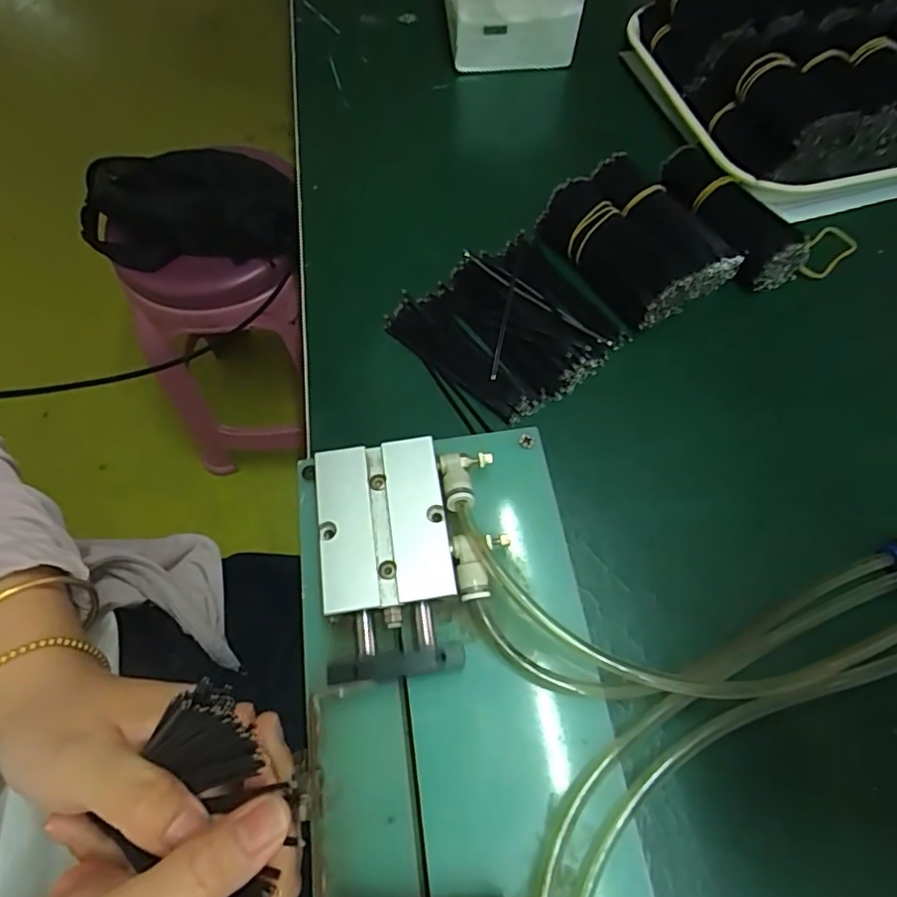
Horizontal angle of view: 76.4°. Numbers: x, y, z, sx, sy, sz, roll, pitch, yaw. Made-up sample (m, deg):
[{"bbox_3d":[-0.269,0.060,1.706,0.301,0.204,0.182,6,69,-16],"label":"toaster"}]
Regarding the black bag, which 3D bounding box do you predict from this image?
[{"bbox_3d":[-0.337,-0.303,0.733,0.293,0.100,0.113,1,63,3],"label":"black bag"}]

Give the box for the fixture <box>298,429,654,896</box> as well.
[{"bbox_3d":[0.007,0.120,0.218,0.115,0.039,0.266,-8,62,-3],"label":"fixture"}]

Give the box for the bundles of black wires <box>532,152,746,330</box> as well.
[{"bbox_3d":[0.114,-0.127,0.346,0.076,0.038,0.102,-34,66,-15],"label":"bundles of black wires"}]

